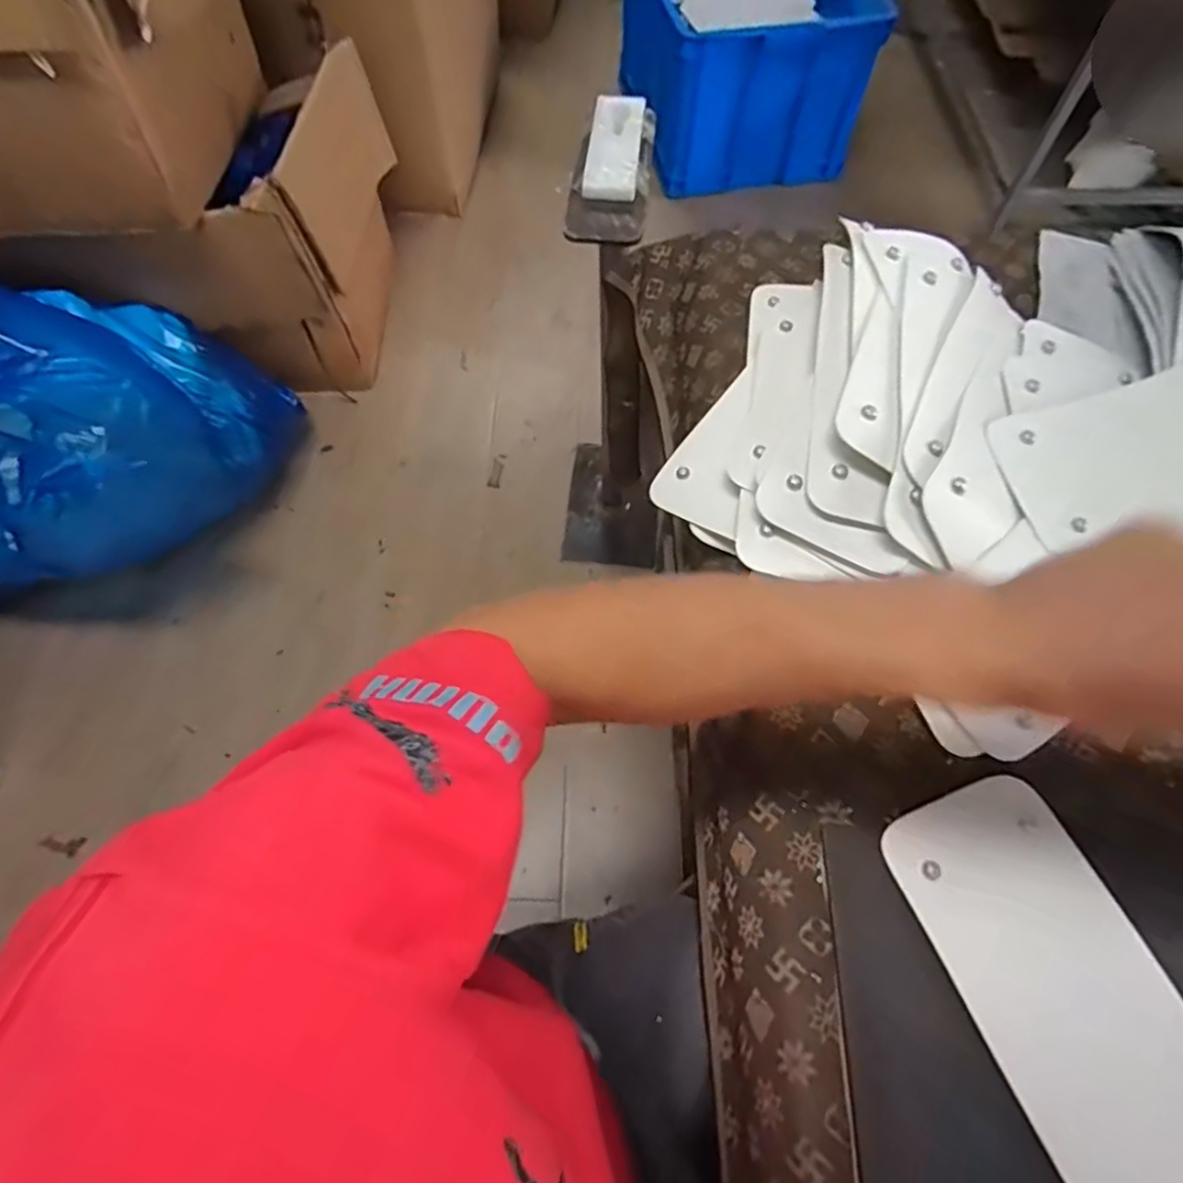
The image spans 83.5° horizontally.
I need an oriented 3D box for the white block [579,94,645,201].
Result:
[{"bbox_3d":[0.031,-0.570,0.848,0.063,0.023,0.191,6,63,3],"label":"white block"}]

